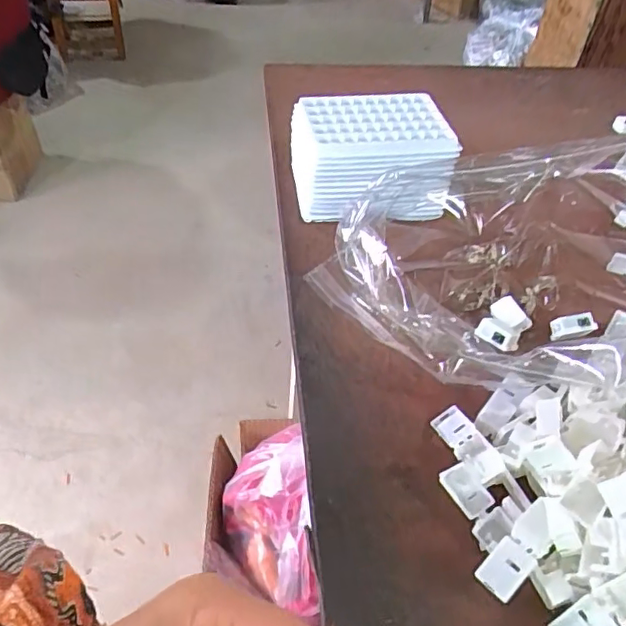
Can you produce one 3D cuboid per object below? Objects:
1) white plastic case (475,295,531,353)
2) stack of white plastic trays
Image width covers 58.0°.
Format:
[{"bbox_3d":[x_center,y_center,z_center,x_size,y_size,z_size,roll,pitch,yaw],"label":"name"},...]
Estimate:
[{"bbox_3d":[0.138,0.010,0.409,0.030,0.012,0.048,29,51,22],"label":"white plastic case"},{"bbox_3d":[0.050,-0.138,0.505,0.136,0.071,0.100,0,45,-5],"label":"stack of white plastic trays"}]

